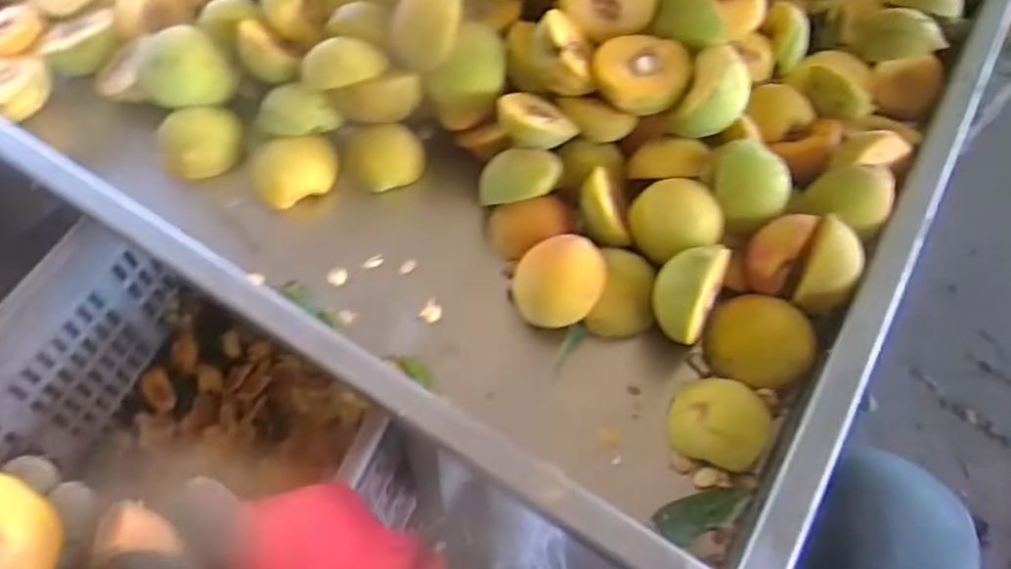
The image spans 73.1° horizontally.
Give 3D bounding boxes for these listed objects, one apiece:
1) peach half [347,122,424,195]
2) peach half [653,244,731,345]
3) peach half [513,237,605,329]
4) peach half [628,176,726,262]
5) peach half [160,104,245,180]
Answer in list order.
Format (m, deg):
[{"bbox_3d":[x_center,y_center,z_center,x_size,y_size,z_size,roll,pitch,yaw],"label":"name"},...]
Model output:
[{"bbox_3d":[-0.092,-0.099,0.527,0.056,0.025,0.046,-16,64,-6],"label":"peach half"},{"bbox_3d":[0.114,0.005,0.435,0.037,0.049,0.058,21,59,11],"label":"peach half"},{"bbox_3d":[0.035,-0.001,0.450,0.056,0.042,0.051,1,58,-1],"label":"peach half"},{"bbox_3d":[0.116,-0.042,0.469,0.058,0.023,0.060,2,70,34],"label":"peach half"},{"bbox_3d":[-0.229,-0.109,0.516,0.057,0.029,0.046,-18,60,-13],"label":"peach half"}]

